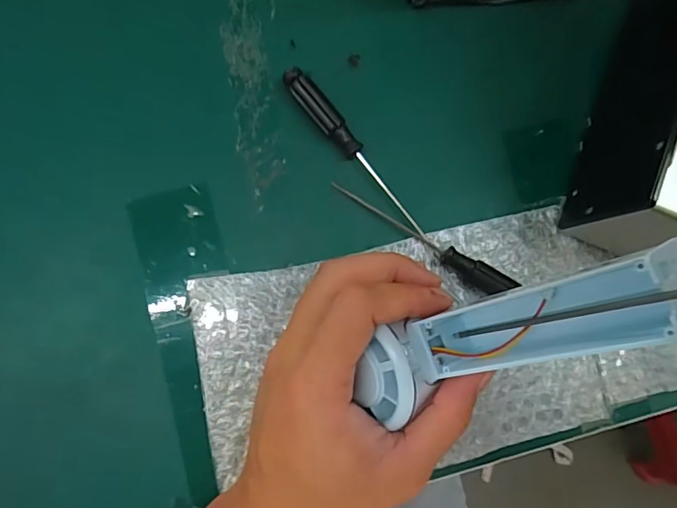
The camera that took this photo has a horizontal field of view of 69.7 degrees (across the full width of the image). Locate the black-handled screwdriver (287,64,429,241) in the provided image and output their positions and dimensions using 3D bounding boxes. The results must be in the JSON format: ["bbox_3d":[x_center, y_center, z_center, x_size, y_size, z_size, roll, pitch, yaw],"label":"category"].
[{"bbox_3d":[0.009,-0.056,0.273,0.013,0.012,0.115,-39,89,-10],"label":"black-handled screwdriver"}]

